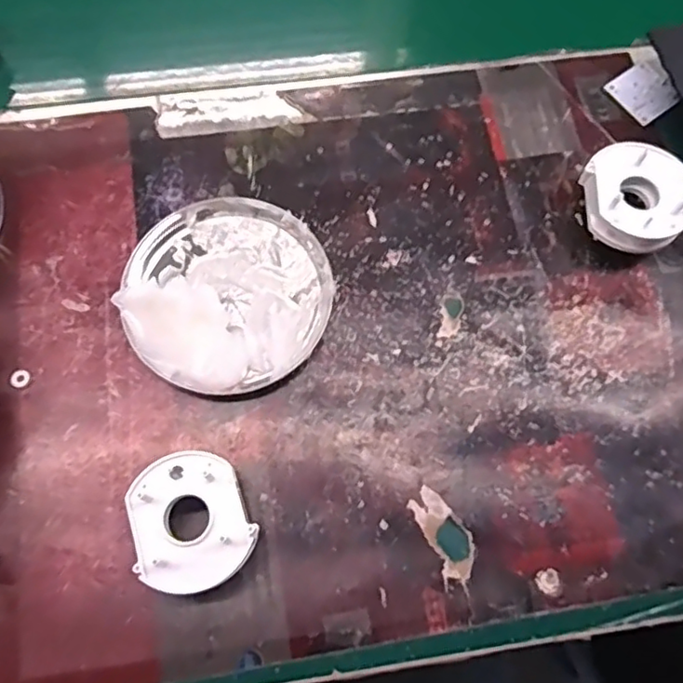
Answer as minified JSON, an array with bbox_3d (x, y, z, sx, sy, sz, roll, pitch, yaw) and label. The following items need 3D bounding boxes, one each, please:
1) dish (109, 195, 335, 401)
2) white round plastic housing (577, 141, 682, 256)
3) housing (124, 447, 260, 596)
[{"bbox_3d":[-0.073,-0.034,0.380,0.127,0.028,0.126,0,71,-1],"label":"dish"},{"bbox_3d":[0.187,-0.089,0.400,0.062,0.038,0.070,9,71,2],"label":"white round plastic housing"},{"bbox_3d":[-0.082,0.098,0.335,0.061,0.028,0.071,-26,74,-10],"label":"housing"}]

